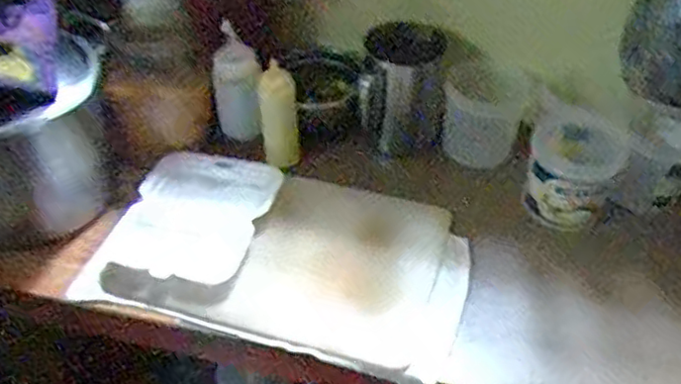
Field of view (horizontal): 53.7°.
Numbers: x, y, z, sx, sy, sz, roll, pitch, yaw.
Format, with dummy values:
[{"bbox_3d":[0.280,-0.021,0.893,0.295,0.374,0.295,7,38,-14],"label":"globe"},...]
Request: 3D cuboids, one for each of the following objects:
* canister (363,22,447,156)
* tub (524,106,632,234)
[{"bbox_3d":[0.094,-0.149,0.996,0.118,0.187,0.109,5,45,5],"label":"canister"},{"bbox_3d":[0.307,-0.021,0.895,0.112,0.129,0.122,0,44,0],"label":"tub"}]

